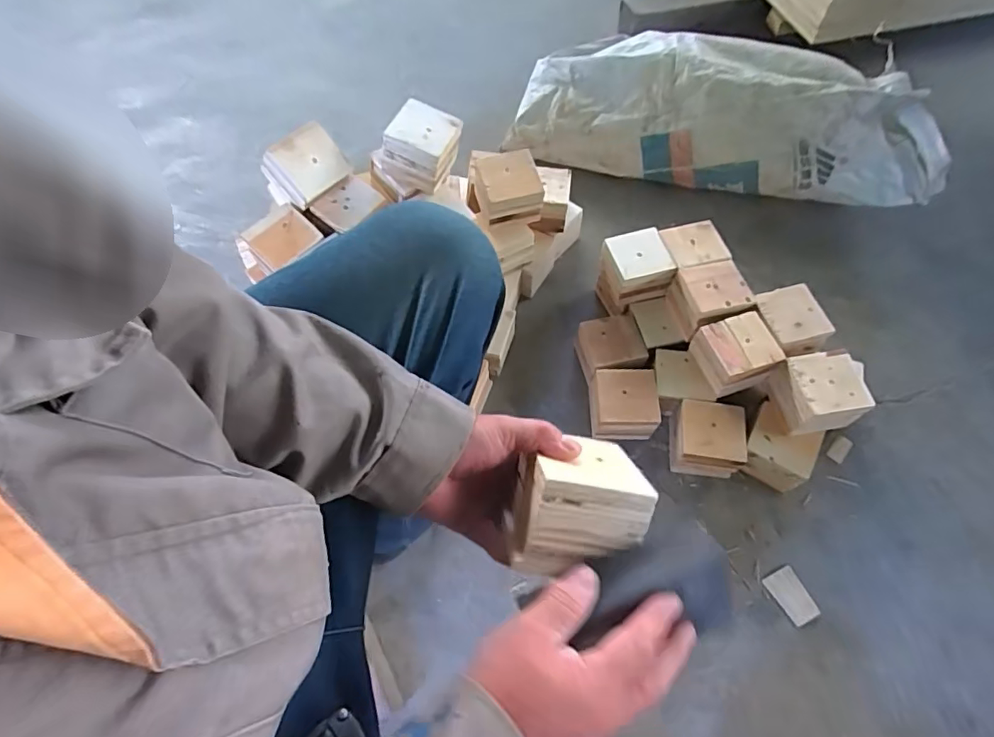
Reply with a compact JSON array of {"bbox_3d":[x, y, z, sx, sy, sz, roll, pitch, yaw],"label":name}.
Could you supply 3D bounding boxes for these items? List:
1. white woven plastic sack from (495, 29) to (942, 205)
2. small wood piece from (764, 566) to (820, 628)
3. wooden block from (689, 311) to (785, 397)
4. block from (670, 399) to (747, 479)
[{"bbox_3d":[0.466,-0.576,1.142,0.794,0.173,0.379,12,62,7],"label":"white woven plastic sack"},{"bbox_3d":[0.422,0.327,0.761,0.050,0.004,0.072,-22,63,-14],"label":"small wood piece"},{"bbox_3d":[0.361,-0.019,0.820,0.100,0.079,0.096,-12,62,-6],"label":"wooden block"},{"bbox_3d":[0.324,0.112,0.838,0.104,0.082,0.097,6,60,2],"label":"block"}]

